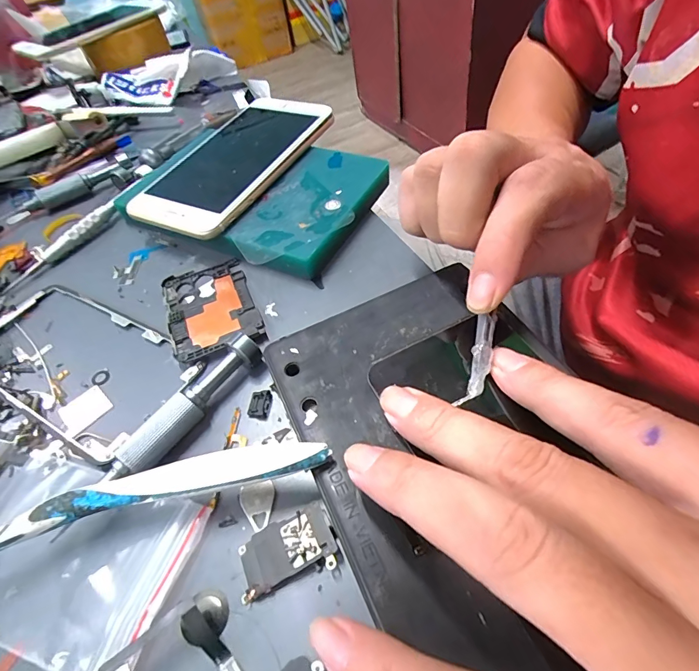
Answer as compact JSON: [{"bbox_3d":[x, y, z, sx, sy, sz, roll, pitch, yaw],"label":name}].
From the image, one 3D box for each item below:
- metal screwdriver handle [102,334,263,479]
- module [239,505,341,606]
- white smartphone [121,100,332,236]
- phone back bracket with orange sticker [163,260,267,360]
[{"bbox_3d":[-0.071,0.028,0.177,0.015,0.013,0.077,30,63,28],"label":"metal screwdriver handle"},{"bbox_3d":[-0.023,0.076,0.142,0.034,0.004,0.022,-23,52,-8],"label":"module"},{"bbox_3d":[-0.080,-0.125,0.281,0.077,0.008,0.149,19,59,21],"label":"white smartphone"},{"bbox_3d":[-0.079,-0.017,0.226,0.046,0.004,0.068,-24,52,-9],"label":"phone back bracket with orange sticker"}]

